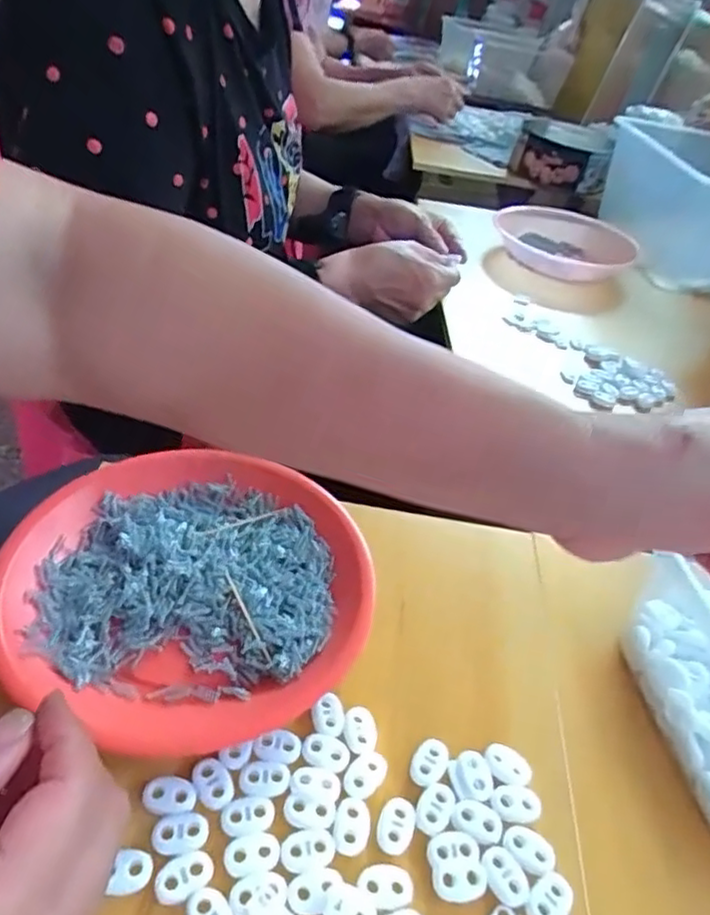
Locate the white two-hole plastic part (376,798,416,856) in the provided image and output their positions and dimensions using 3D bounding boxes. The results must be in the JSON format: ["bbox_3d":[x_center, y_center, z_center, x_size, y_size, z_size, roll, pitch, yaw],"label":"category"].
[{"bbox_3d":[0.018,0.159,0.275,0.015,0.004,0.022,16,40,6],"label":"white two-hole plastic part"}]

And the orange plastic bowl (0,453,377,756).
[{"bbox_3d":[-0.085,0.067,0.346,0.177,0.040,0.177,4,36,-3],"label":"orange plastic bowl"}]

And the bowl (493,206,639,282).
[{"bbox_3d":[0.288,-0.292,0.879,0.183,0.053,0.159,11,39,0],"label":"bowl"}]

